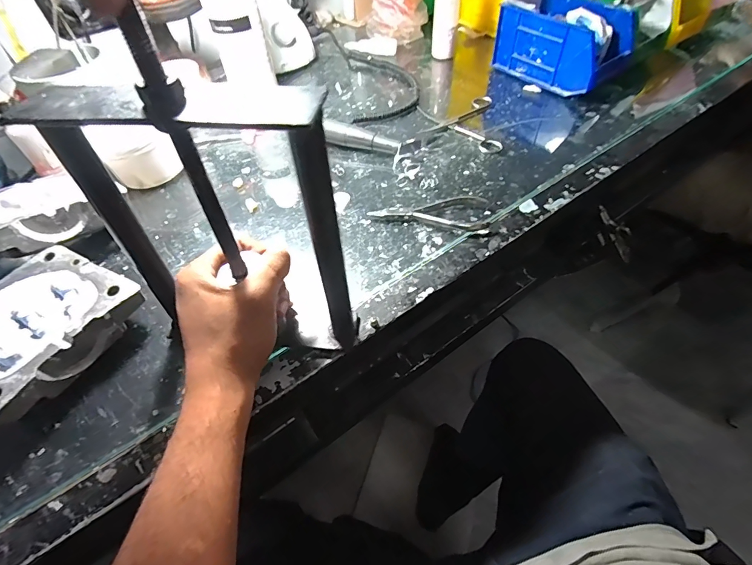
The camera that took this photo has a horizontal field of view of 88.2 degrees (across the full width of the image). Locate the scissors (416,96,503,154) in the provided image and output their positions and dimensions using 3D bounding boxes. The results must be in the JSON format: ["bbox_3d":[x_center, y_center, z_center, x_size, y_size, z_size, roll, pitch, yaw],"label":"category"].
[{"bbox_3d":[0.110,-0.215,0.523,0.102,0.007,0.130,3,53,4],"label":"scissors"}]

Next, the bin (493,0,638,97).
[{"bbox_3d":[0.271,-0.350,0.570,0.109,0.088,0.166,-35,59,-23],"label":"bin"}]

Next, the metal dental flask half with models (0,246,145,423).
[{"bbox_3d":[-0.272,0.039,0.319,0.118,0.042,0.128,20,56,17],"label":"metal dental flask half with models"}]

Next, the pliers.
[{"bbox_3d":[0.057,-0.079,0.418,0.122,0.008,0.050,5,53,6],"label":"pliers"}]

